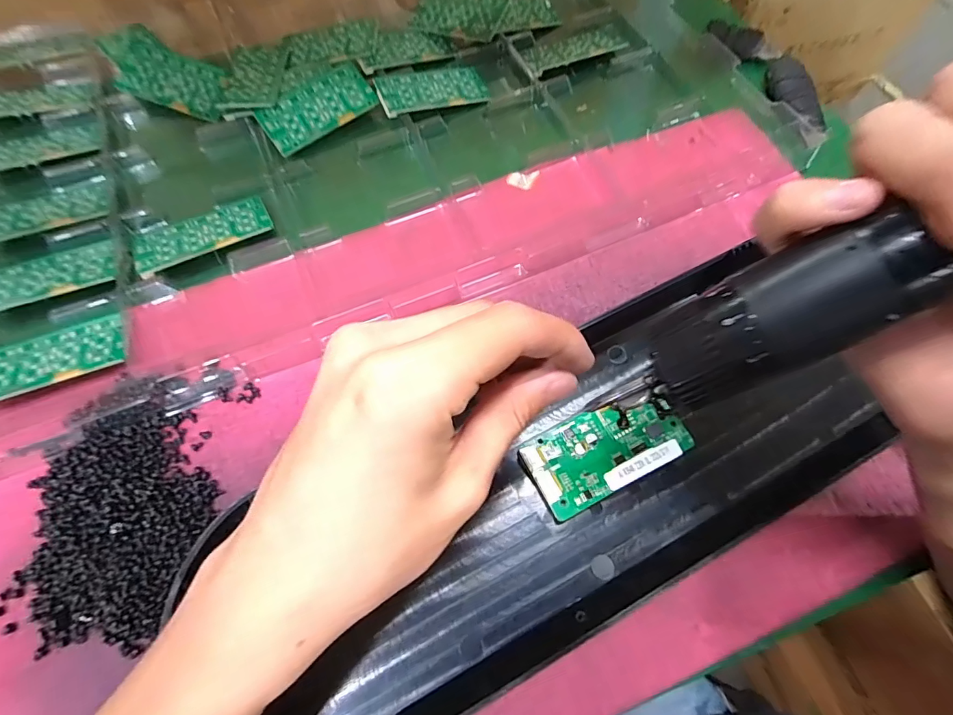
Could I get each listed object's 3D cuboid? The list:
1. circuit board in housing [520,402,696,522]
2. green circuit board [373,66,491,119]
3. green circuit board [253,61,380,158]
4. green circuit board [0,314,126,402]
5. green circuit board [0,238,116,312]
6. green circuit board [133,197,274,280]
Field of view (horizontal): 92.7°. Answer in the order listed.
[{"bbox_3d":[0.077,0.053,0.269,0.094,0.012,0.046,-25,71,-11],"label":"circuit board in housing"},{"bbox_3d":[-0.038,-0.235,0.394,0.094,0.008,0.052,-13,69,-7],"label":"green circuit board"},{"bbox_3d":[-0.133,-0.210,0.383,0.094,0.004,0.046,-36,87,-10],"label":"green circuit board"},{"bbox_3d":[-0.277,0.001,0.292,0.091,0.005,0.048,-19,56,-12],"label":"green circuit board"},{"bbox_3d":[-0.306,-0.057,0.317,0.097,0.007,0.044,-20,70,-10],"label":"green circuit board"},{"bbox_3d":[-0.202,-0.093,0.333,0.093,0.007,0.044,-28,71,-11],"label":"green circuit board"}]

